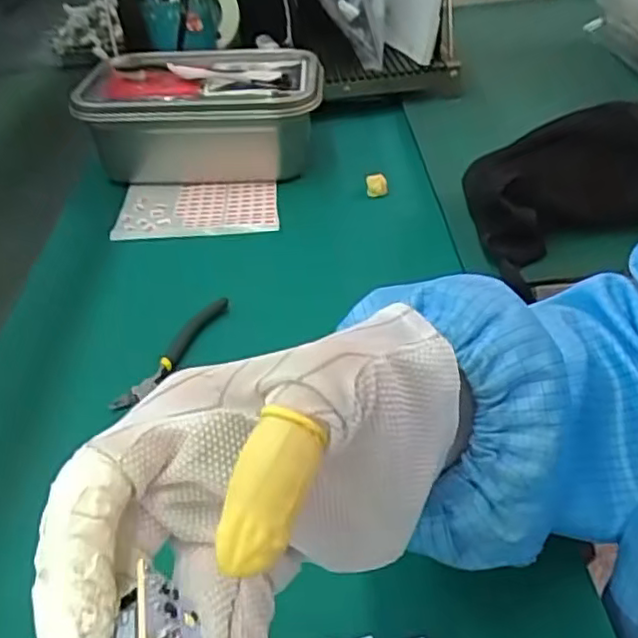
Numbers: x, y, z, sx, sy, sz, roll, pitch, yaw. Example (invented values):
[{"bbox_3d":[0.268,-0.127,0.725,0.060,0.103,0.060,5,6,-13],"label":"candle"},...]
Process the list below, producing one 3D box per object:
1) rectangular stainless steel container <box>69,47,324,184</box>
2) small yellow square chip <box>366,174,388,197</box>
[{"bbox_3d":[-0.112,-0.207,0.688,0.227,0.105,0.143,-2,38,4],"label":"rectangular stainless steel container"},{"bbox_3d":[0.056,-0.131,0.648,0.020,0.020,0.011,0,25,12],"label":"small yellow square chip"}]

